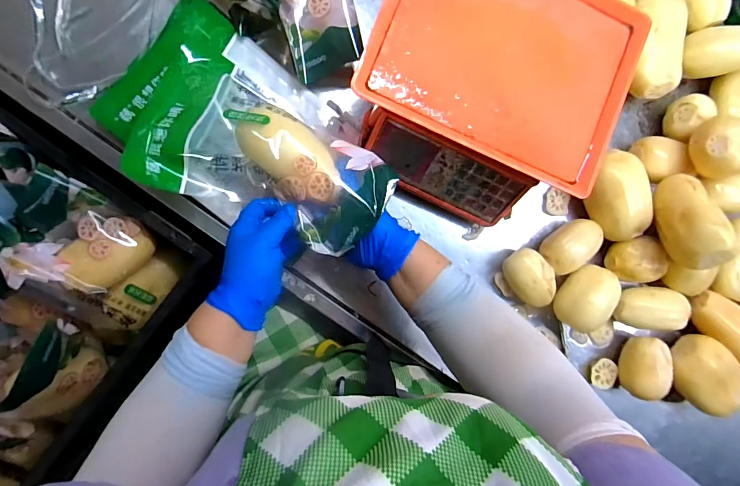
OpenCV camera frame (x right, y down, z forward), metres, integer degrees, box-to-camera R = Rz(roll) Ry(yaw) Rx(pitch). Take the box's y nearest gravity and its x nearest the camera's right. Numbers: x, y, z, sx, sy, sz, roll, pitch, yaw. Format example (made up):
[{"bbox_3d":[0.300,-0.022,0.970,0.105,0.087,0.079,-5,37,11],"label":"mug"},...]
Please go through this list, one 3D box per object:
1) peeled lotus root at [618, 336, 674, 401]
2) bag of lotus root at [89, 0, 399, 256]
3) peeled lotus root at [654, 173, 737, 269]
[{"bbox_3d":[0.405,0.181,0.576,0.060,0.053,0.089,-3,91,-9],"label":"peeled lotus root"},{"bbox_3d":[-0.141,-0.127,0.452,0.340,0.114,0.200,40,85,-7],"label":"bag of lotus root"},{"bbox_3d":[0.416,-0.032,0.508,0.050,0.074,0.127,12,54,-38],"label":"peeled lotus root"}]

